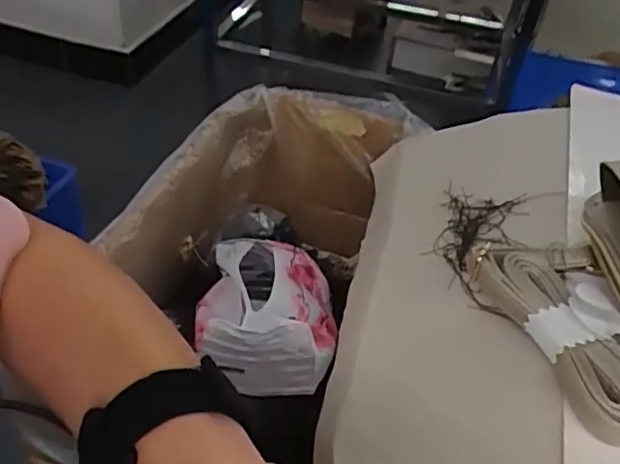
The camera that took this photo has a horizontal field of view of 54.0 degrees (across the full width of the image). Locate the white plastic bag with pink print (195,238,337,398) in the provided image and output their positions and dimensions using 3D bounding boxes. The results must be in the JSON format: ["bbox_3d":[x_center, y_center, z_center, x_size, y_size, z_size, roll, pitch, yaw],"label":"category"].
[{"bbox_3d":[-0.033,0.058,0.490,0.107,0.063,0.145,3,43,-5],"label":"white plastic bag with pink print"}]

